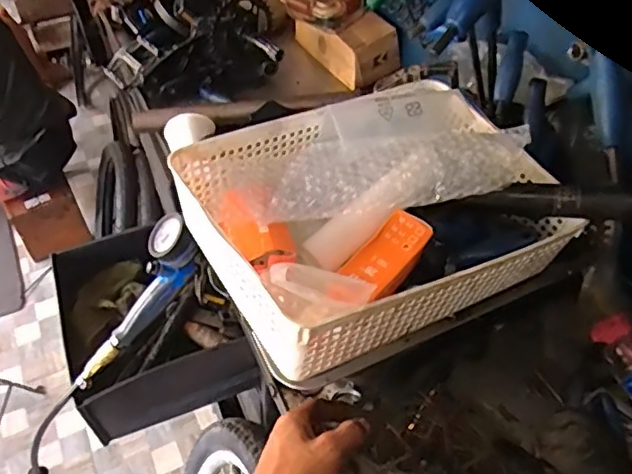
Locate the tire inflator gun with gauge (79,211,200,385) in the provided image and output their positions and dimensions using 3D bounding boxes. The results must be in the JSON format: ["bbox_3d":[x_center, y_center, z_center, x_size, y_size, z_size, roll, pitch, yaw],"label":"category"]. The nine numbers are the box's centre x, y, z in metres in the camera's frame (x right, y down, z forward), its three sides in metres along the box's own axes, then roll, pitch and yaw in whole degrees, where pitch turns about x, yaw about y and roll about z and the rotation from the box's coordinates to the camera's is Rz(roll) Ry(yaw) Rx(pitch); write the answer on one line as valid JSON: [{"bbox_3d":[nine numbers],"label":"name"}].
[{"bbox_3d":[-0.232,0.090,0.767,0.059,0.070,0.272,43,106,32],"label":"tire inflator gun with gauge"}]

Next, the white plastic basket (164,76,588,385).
[{"bbox_3d":[0.056,-0.033,0.563,0.314,0.125,0.240,-23,52,-18],"label":"white plastic basket"}]

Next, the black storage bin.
[{"bbox_3d":[-0.269,0.127,0.946,0.262,0.107,0.317,-18,51,-14],"label":"black storage bin"}]

